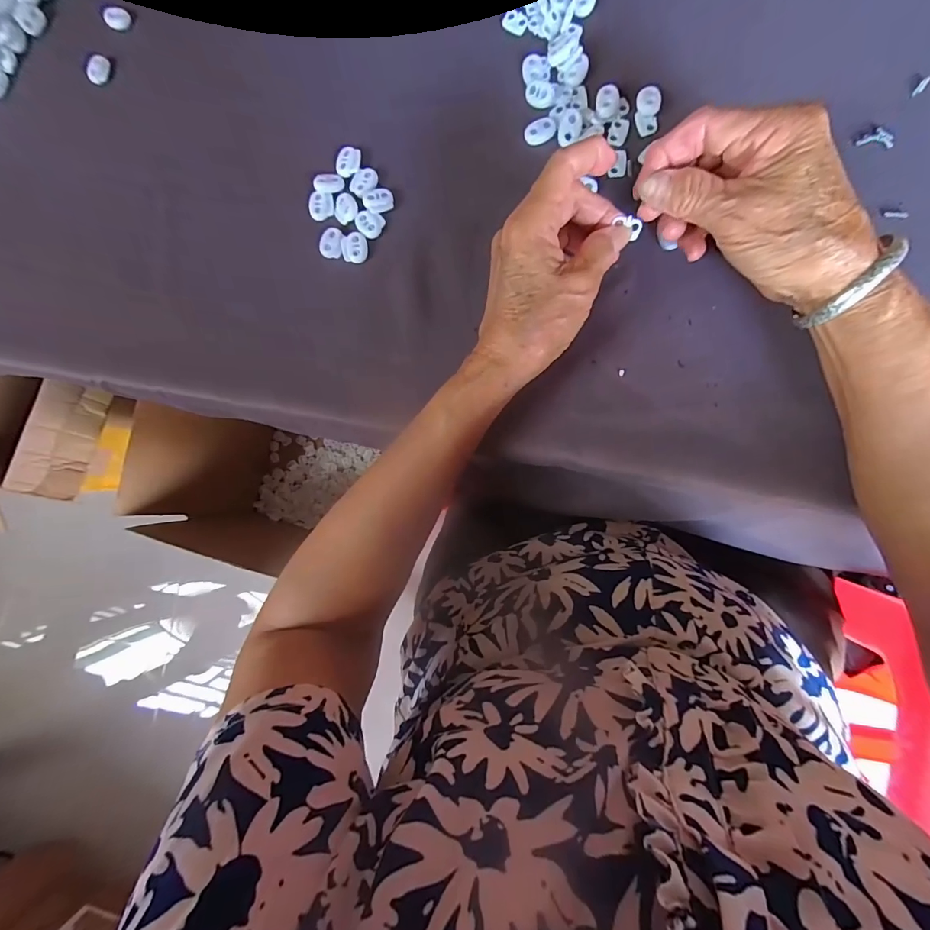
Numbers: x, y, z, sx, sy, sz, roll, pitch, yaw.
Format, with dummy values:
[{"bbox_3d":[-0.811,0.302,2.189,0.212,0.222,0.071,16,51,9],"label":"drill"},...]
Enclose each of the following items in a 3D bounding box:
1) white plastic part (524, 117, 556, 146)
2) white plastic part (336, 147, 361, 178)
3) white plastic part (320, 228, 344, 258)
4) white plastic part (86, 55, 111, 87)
[{"bbox_3d":[0.054,-0.239,0.306,0.022,0.004,0.017,-23,83,6],"label":"white plastic part"},{"bbox_3d":[-0.089,-0.232,0.325,0.018,0.004,0.021,4,87,9],"label":"white plastic part"},{"bbox_3d":[-0.102,-0.169,0.324,0.017,0.004,0.023,3,87,8],"label":"white plastic part"},{"bbox_3d":[-0.315,-0.339,0.367,0.014,0.008,0.023,39,93,8],"label":"white plastic part"}]

